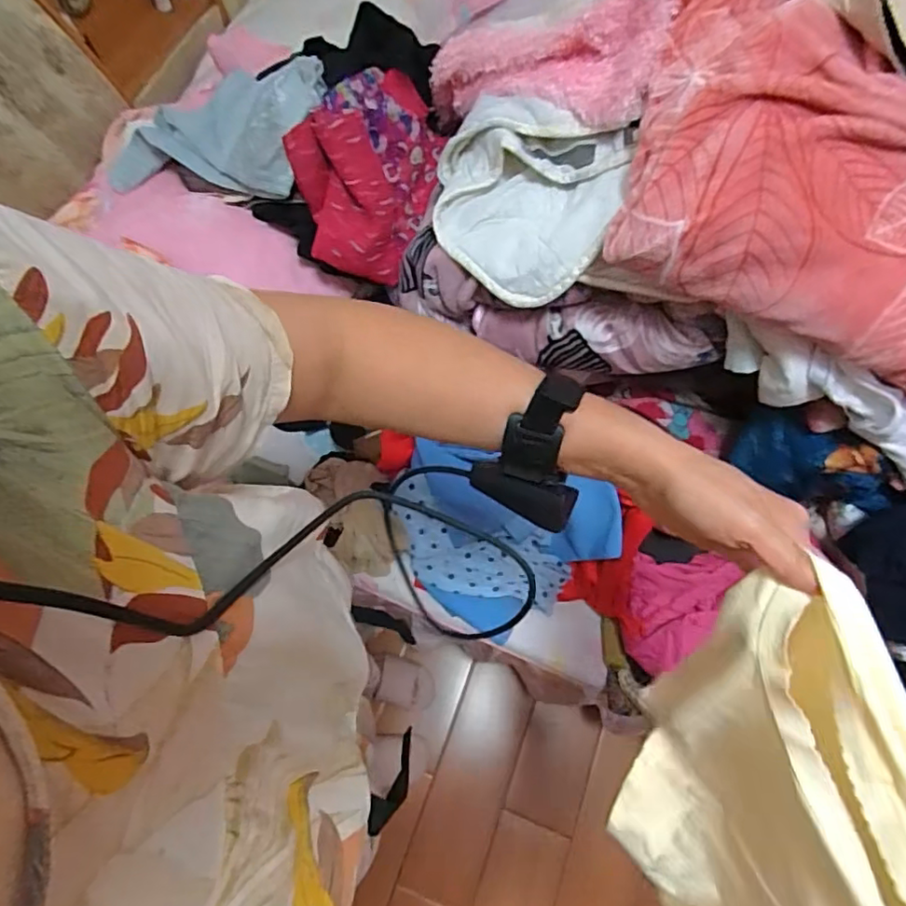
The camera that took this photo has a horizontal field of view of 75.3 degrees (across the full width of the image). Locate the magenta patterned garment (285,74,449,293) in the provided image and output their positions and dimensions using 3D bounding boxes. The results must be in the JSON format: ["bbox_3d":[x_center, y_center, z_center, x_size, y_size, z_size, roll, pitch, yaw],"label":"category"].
[{"bbox_3d":[-0.110,-0.338,0.725,0.157,0.125,0.198,17,71,7],"label":"magenta patterned garment"}]

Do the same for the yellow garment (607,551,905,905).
[{"bbox_3d":[0.185,0.216,0.356,0.110,0.209,0.241,-9,70,-3],"label":"yellow garment"}]

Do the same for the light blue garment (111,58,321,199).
[{"bbox_3d":[-0.302,-0.416,0.769,0.326,0.080,0.157,7,68,27],"label":"light blue garment"}]

